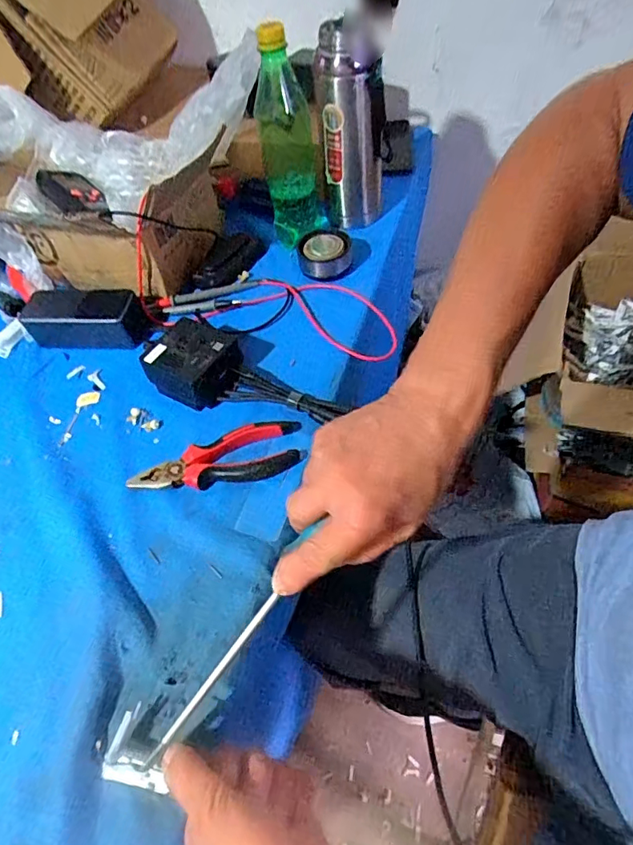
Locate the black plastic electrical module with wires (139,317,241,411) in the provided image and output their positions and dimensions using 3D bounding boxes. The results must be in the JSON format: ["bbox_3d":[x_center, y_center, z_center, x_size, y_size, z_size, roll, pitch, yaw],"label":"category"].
[{"bbox_3d":[-0.129,-0.063,0.518,0.094,0.048,0.077,22,59,22],"label":"black plastic electrical module with wires"}]

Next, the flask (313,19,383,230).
[{"bbox_3d":[0.043,-0.353,0.611,0.075,0.208,0.065,3,53,9],"label":"flask"}]

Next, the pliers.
[{"bbox_3d":[-0.092,0.035,0.462,0.159,0.018,0.052,-15,53,-5],"label":"pliers"}]

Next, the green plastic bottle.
[{"bbox_3d":[-0.035,-0.344,0.591,0.069,0.225,0.076,-21,53,-9],"label":"green plastic bottle"}]

